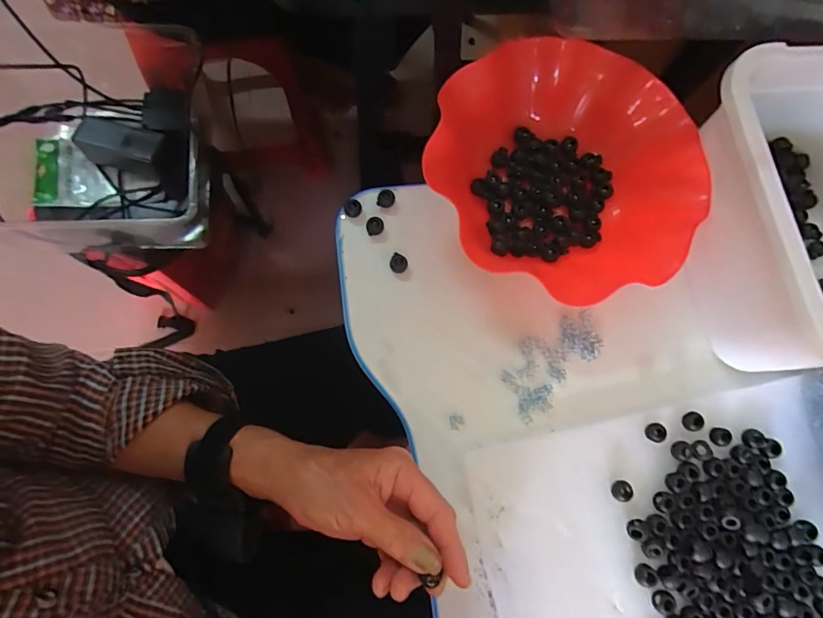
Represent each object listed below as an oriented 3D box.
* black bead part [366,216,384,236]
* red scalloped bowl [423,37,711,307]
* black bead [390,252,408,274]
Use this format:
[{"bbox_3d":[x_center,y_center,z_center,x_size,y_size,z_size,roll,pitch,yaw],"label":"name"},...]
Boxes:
[{"bbox_3d":[-0.032,-0.071,0.394,0.015,0.012,0.013,-7,77,-6],"label":"black bead part"},{"bbox_3d":[0.129,-0.127,0.387,0.212,0.066,0.208,1,76,-5],"label":"red scalloped bowl"},{"bbox_3d":[-0.011,-0.039,0.389,0.015,0.010,0.018,-6,77,-6],"label":"black bead"}]

